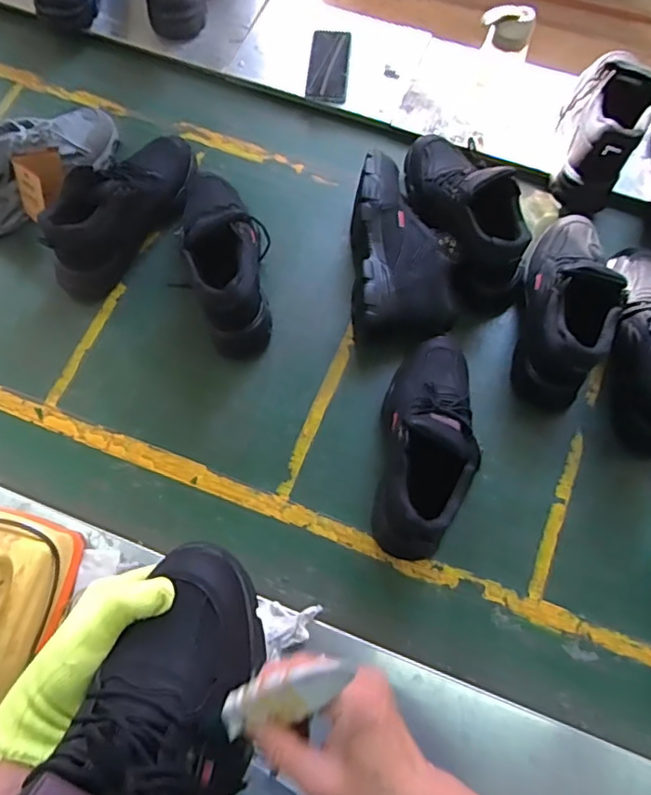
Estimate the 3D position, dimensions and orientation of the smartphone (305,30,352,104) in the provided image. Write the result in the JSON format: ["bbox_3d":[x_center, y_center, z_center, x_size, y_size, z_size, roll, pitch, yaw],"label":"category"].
[{"bbox_3d":[0.008,-0.616,1.049,0.073,0.011,0.175,8,68,-4],"label":"smartphone"}]

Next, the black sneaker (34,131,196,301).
[{"bbox_3d":[-0.305,-0.302,0.888,0.114,0.143,0.313,26,72,8],"label":"black sneaker"}]

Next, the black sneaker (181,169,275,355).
[{"bbox_3d":[-0.150,-0.219,0.852,0.125,0.151,0.292,-11,71,-5],"label":"black sneaker"}]

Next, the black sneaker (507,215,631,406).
[{"bbox_3d":[0.355,-0.154,0.841,0.098,0.152,0.307,8,70,2],"label":"black sneaker"}]

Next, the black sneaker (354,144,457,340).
[{"bbox_3d":[0.120,-0.231,0.875,0.149,0.117,0.286,1,70,0],"label":"black sneaker"}]

